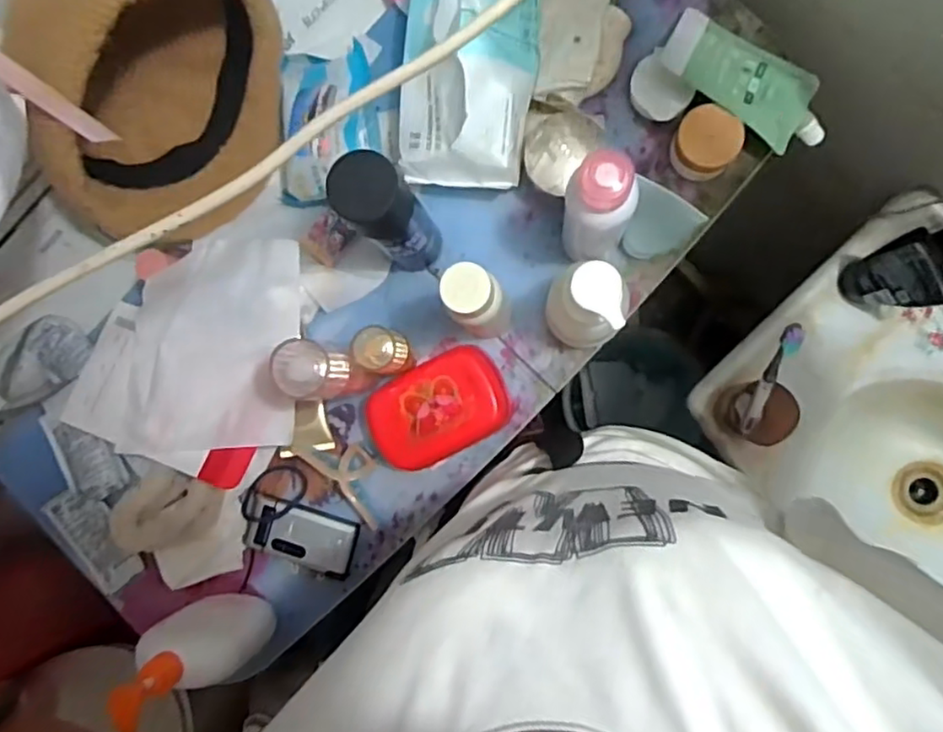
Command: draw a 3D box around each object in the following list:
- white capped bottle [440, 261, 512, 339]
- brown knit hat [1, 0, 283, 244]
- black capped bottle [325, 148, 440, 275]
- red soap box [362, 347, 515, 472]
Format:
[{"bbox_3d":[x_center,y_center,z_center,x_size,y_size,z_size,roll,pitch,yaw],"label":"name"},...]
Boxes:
[{"bbox_3d":[0.008,-0.047,0.536,0.032,0.190,0.034,16,89,7],"label":"white capped bottle"},{"bbox_3d":[-0.267,-0.226,0.550,0.127,0.220,0.221,23,90,7],"label":"brown knit hat"},{"bbox_3d":[-0.063,-0.121,0.546,0.050,0.193,0.047,0,87,7],"label":"black capped bottle"},{"bbox_3d":[-0.028,0.039,0.604,0.124,0.055,0.085,-29,84,5],"label":"red soap box"}]

